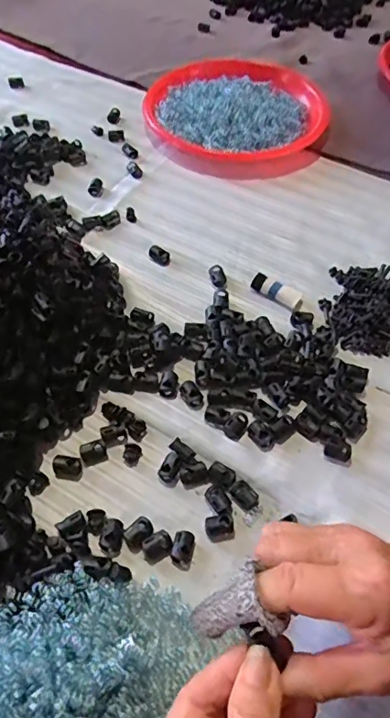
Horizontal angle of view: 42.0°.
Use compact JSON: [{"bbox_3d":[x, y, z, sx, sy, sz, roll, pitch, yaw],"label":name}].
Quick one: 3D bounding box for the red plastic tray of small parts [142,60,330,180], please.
[{"bbox_3d":[0.049,-0.310,0.641,0.223,0.034,0.184,22,57,12],"label":"red plastic tray of small parts"}]

